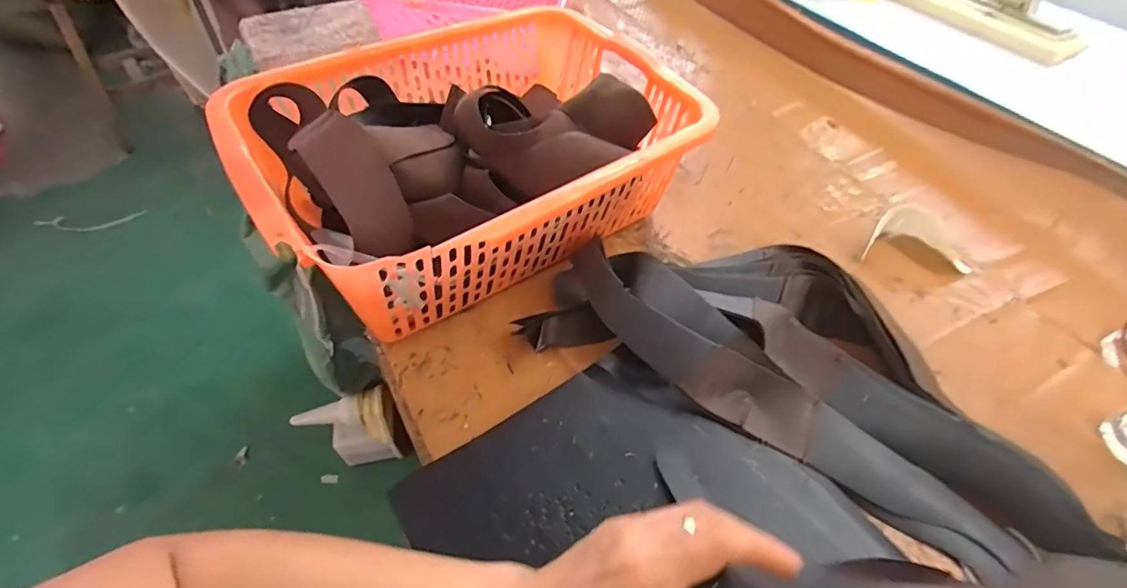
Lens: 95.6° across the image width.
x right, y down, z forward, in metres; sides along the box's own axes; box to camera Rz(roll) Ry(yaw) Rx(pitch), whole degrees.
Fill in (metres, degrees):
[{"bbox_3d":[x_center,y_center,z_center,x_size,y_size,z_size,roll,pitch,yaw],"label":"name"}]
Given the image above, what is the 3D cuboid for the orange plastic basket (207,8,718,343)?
[{"bbox_3d":[-0.097,-0.158,0.573,0.455,0.140,0.325,-28,59,-24],"label":"orange plastic basket"}]

